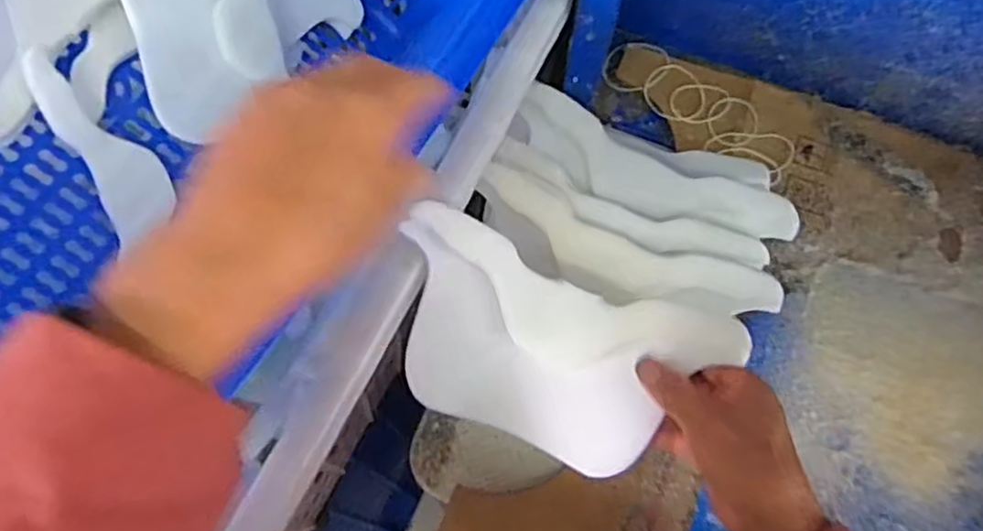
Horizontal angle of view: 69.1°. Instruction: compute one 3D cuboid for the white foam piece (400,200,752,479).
[{"bbox_3d":[0.042,0.060,0.480,0.218,0.013,0.128,21,94,0],"label":"white foam piece"}]

